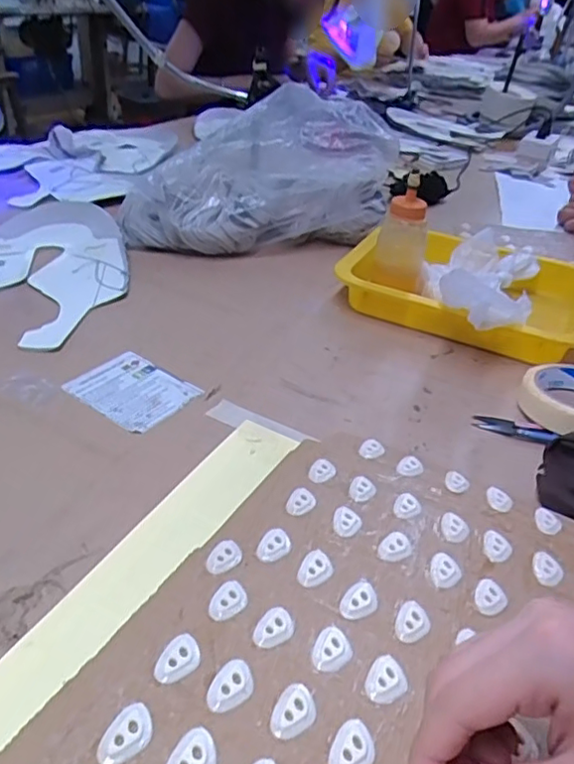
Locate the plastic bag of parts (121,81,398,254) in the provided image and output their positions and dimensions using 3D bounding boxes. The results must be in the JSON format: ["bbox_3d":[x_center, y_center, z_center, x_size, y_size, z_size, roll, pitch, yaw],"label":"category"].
[{"bbox_3d":[-0.037,-0.252,0.728,0.310,0.161,0.148,-1,36,-10],"label":"plastic bag of parts"}]

